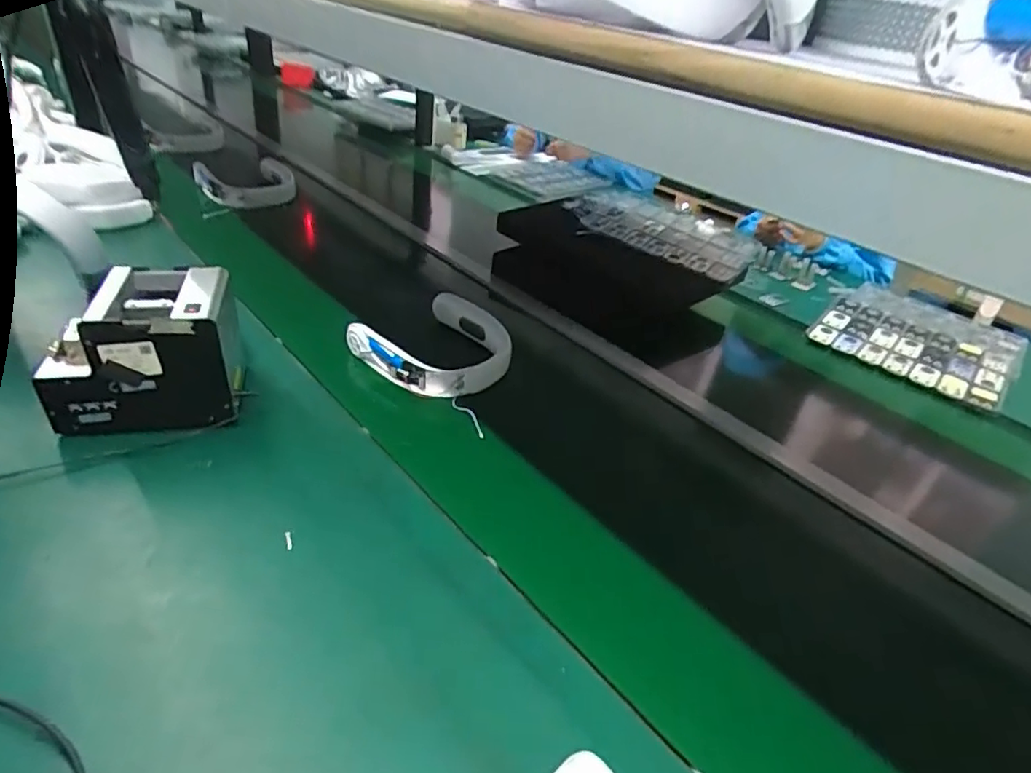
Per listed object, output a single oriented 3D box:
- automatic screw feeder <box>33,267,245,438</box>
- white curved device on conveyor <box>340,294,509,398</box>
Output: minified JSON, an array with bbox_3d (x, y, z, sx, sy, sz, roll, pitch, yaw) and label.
[{"bbox_3d":[-0.414,-0.041,0.659,0.175,0.146,0.135,-4,39,-13],"label":"automatic screw feeder"},{"bbox_3d":[-0.105,-0.062,0.843,0.197,0.051,0.192,31,44,28],"label":"white curved device on conveyor"}]

